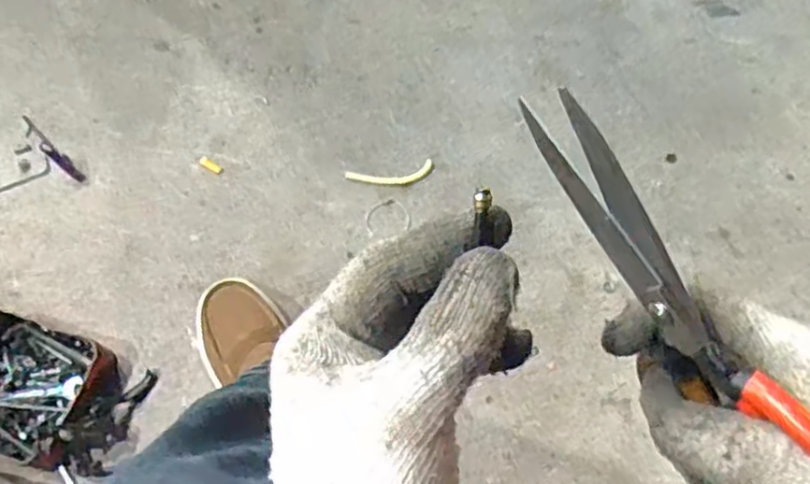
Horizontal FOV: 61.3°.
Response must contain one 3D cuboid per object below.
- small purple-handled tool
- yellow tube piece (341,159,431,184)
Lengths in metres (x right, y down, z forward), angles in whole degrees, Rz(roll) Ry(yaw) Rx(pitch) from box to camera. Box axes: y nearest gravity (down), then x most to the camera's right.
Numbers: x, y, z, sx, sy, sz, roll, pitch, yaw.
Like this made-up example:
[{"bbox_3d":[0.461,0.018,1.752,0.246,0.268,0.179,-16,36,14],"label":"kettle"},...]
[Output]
[{"bbox_3d":[-0.490,-0.127,0.947,0.130,0.013,0.020,40,74,16],"label":"small purple-handled tool"},{"bbox_3d":[-0.020,-0.092,0.940,0.119,0.010,0.028,-8,68,-2],"label":"yellow tube piece"}]

